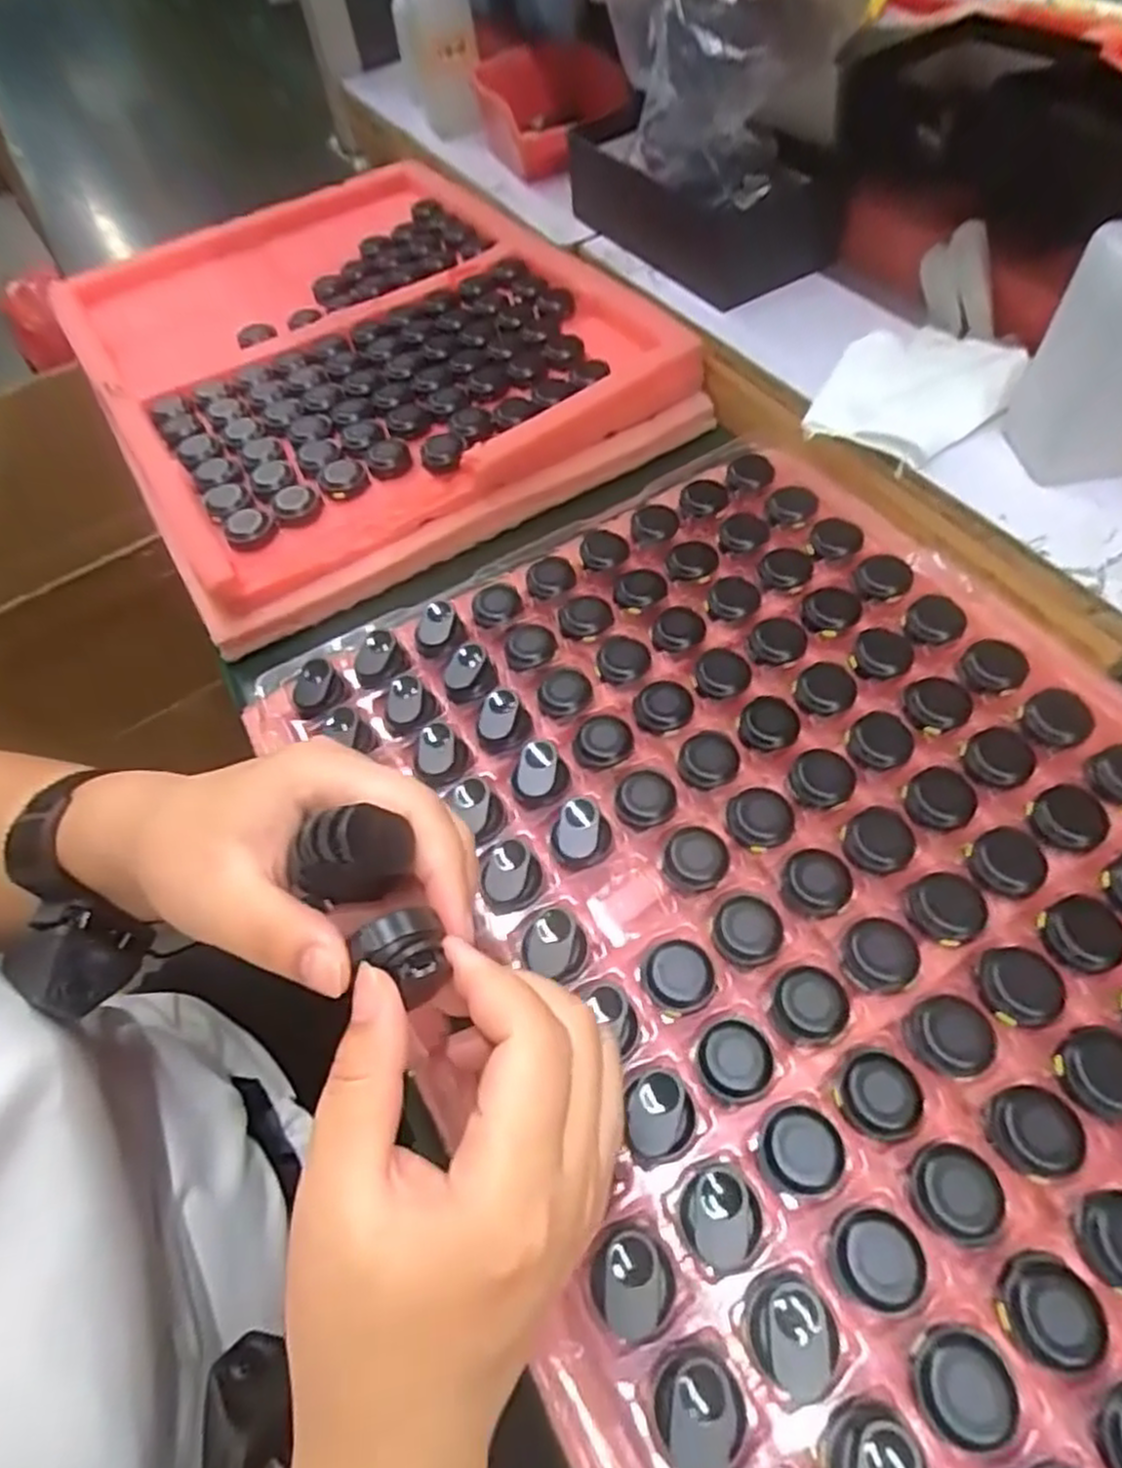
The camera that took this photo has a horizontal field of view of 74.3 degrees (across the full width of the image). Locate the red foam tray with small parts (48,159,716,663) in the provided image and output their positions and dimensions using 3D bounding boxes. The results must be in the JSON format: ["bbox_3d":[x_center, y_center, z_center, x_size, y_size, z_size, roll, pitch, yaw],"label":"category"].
[{"bbox_3d":[-0.176,-0.310,0.612,0.369,0.084,0.488,-28,58,-15],"label":"red foam tray with small parts"}]

